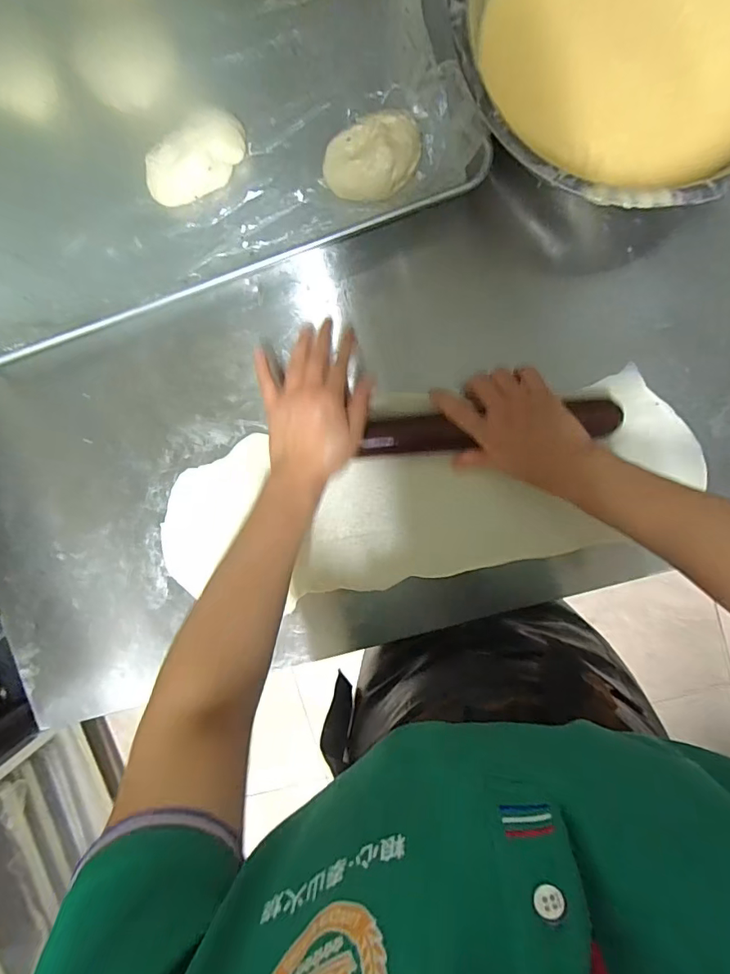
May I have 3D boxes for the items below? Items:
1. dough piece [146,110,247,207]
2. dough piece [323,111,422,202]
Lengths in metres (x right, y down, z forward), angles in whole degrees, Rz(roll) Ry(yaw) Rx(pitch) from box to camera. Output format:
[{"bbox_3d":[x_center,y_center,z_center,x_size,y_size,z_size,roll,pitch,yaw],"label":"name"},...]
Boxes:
[{"bbox_3d":[-0.170,-0.327,0.479,0.114,0.033,0.063,-42,91,8],"label":"dough piece"},{"bbox_3d":[0.008,-0.316,0.461,0.093,0.033,0.060,-25,93,7],"label":"dough piece"}]

